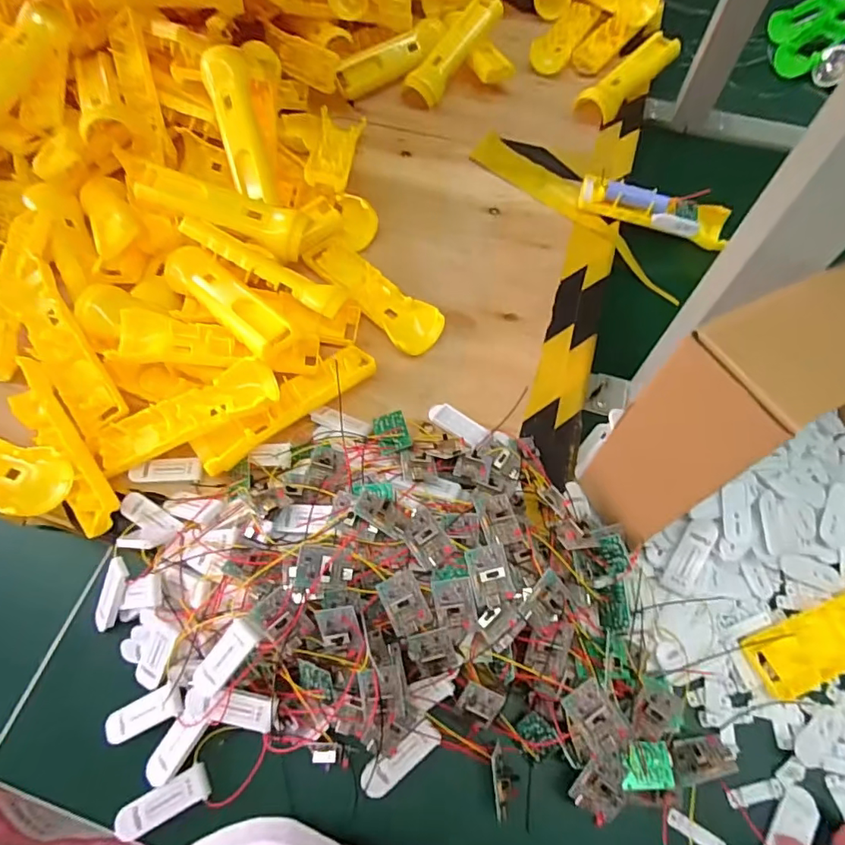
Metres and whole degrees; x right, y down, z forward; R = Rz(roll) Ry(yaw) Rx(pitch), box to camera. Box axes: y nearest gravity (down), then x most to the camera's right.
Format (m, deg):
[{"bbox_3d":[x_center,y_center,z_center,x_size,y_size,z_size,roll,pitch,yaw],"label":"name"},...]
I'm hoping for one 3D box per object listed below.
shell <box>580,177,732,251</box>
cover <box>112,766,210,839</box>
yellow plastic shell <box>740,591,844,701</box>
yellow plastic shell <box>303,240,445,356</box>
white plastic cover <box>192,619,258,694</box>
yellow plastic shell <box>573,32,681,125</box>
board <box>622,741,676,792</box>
[{"bbox_3d":[0.245,-0.225,0.541,0.154,0.030,0.040,18,65,8],"label":"shell"},{"bbox_3d":[-0.172,0.254,0.337,0.058,0.009,0.022,-28,67,-14],"label":"cover"},{"bbox_3d":[0.315,0.145,0.366,0.163,0.025,0.047,-17,65,-9],"label":"yellow plastic shell"},{"bbox_3d":[-0.048,-0.126,0.493,0.048,0.022,0.158,-39,70,-18],"label":"yellow plastic shell"},{"bbox_3d":[-0.127,0.152,0.327,0.020,0.006,0.056,41,99,17],"label":"white plastic cover"},{"bbox_3d":[0.259,-0.431,0.634,0.054,0.033,0.150,41,70,17],"label":"yellow plastic shell"},{"bbox_3d":[0.146,0.224,0.331,0.033,0.004,0.027,2,65,0],"label":"board"}]

